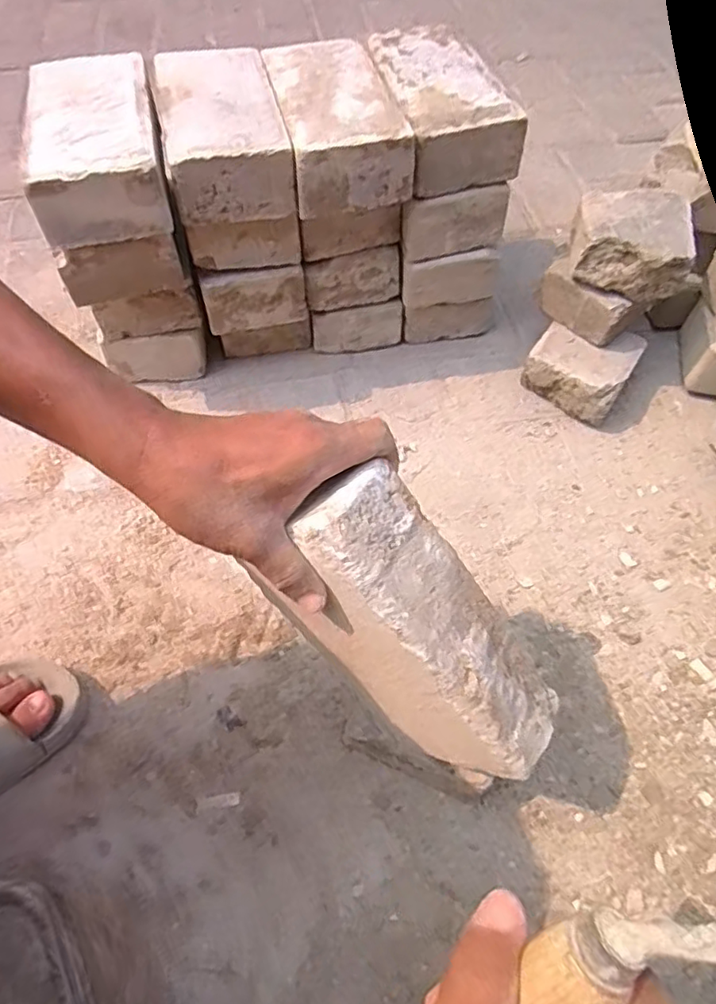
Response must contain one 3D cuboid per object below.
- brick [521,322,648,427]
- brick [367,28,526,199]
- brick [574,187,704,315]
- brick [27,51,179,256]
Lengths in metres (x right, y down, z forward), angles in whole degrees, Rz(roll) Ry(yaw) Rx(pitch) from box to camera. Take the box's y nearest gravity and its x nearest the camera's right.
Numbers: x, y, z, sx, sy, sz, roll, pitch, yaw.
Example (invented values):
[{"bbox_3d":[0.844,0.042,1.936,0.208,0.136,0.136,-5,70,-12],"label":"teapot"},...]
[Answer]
[{"bbox_3d":[0.250,-0.148,0.696,0.105,0.074,0.091,28,60,16],"label":"brick"},{"bbox_3d":[0.077,-0.392,0.603,0.106,0.068,0.183,-13,58,-10],"label":"brick"},{"bbox_3d":[0.279,-0.265,0.620,0.112,0.064,0.094,12,57,6],"label":"brick"},{"bbox_3d":[-0.231,-0.320,0.546,0.108,0.068,0.191,-10,58,-9],"label":"brick"}]

